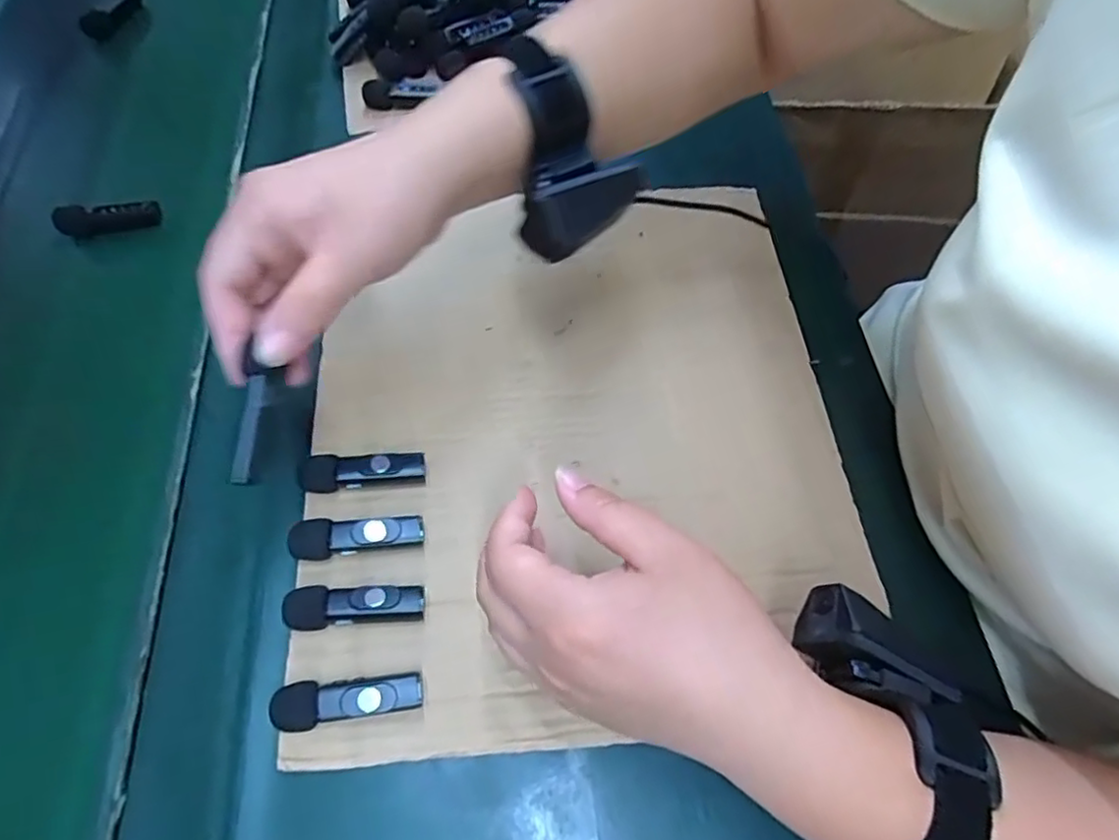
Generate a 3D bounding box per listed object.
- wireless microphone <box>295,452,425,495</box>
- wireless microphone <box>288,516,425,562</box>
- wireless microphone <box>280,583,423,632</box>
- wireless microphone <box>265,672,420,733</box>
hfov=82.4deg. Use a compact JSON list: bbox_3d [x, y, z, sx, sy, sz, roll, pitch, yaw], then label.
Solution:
[{"bbox_3d":[-0.104,0.028,0.339,0.064,0.018,0.018,-7,63,-4],"label":"wireless microphone"},{"bbox_3d":[-0.101,0.058,0.324,0.063,0.019,0.019,-10,63,-6],"label":"wireless microphone"},{"bbox_3d":[-0.097,0.090,0.308,0.064,0.018,0.019,-5,63,-3],"label":"wireless microphone"},{"bbox_3d":[-0.095,0.126,0.287,0.063,0.018,0.019,-6,63,-4],"label":"wireless microphone"}]

